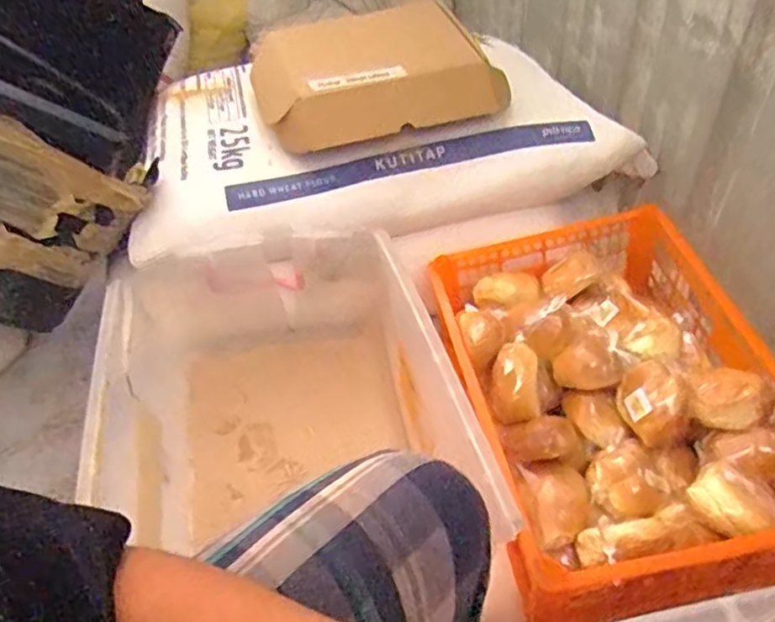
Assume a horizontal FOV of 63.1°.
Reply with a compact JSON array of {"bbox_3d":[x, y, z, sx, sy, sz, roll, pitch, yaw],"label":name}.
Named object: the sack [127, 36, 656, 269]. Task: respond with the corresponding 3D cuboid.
[{"bbox_3d":[-0.014,-0.264,0.924,0.693,0.128,0.368,-13,48,-6],"label":"sack"}]

